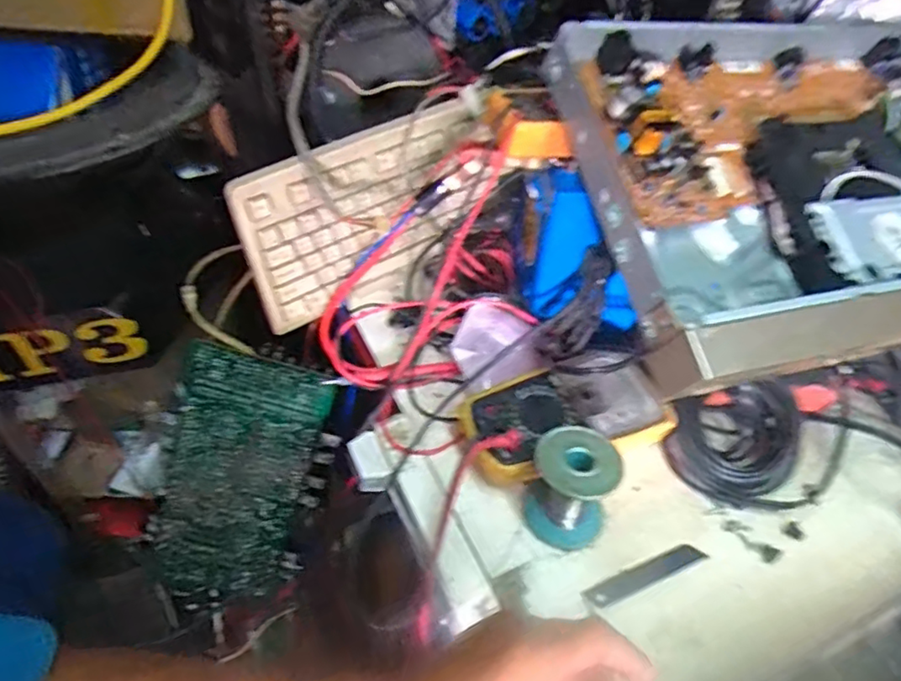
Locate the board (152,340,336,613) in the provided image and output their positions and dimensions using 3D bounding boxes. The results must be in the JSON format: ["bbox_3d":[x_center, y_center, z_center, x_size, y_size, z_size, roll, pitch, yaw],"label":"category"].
[{"bbox_3d":[-0.259,0.188,0.735,0.172,0.391,0.020,12,25,-7],"label":"board"}]

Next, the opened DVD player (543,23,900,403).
[{"bbox_3d":[0.306,-0.125,0.470,0.424,0.057,0.267,-10,68,-15],"label":"opened DVD player"}]

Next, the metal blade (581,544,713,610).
[{"bbox_3d":[0.142,0.171,0.446,0.097,0.004,0.017,-17,53,-16],"label":"metal blade"}]

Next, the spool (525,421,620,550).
[{"bbox_3d":[0.089,0.108,0.450,0.059,0.067,0.061,2,46,-2],"label":"spool"}]

